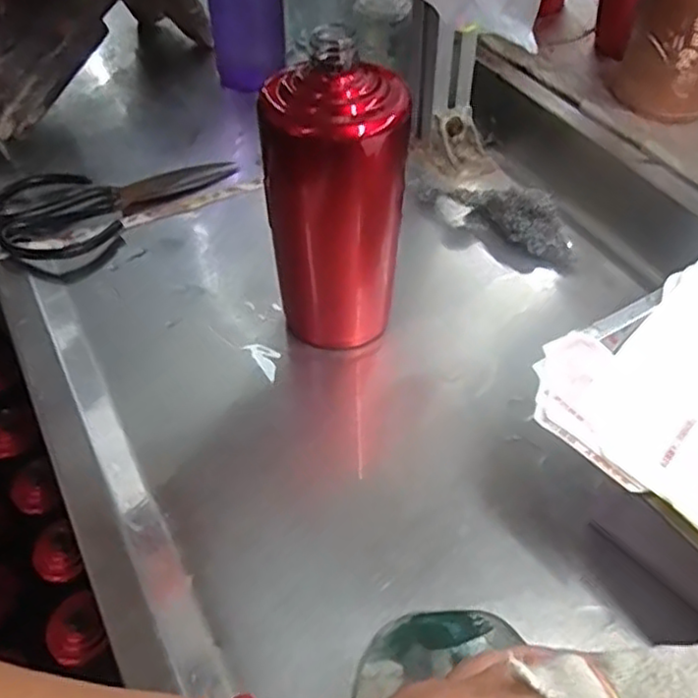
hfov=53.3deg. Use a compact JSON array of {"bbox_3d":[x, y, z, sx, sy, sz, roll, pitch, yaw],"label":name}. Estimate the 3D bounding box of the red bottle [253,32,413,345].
[{"bbox_3d":[-0.009,-0.083,0.428,0.065,0.174,0.064,-34,55,-27],"label":"red bottle"}]

